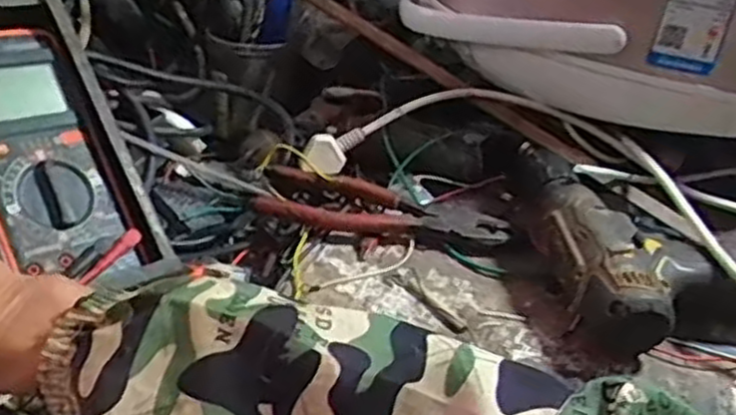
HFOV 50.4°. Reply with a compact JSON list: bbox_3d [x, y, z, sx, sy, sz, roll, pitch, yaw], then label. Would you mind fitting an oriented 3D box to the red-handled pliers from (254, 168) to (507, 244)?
[{"bbox_3d":[0.010,0.004,0.563,0.179,0.022,0.049,10,34,6],"label":"red-handled pliers"}]

